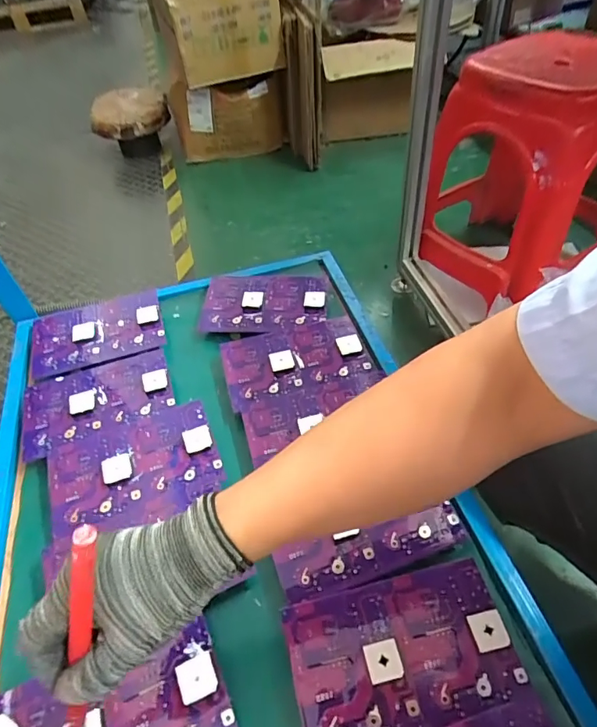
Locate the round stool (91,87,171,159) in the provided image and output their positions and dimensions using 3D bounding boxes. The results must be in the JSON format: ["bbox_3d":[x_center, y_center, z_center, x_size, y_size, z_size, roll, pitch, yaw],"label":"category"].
[{"bbox_3d":[-0.575,-0.828,1.661,0.254,0.196,0.250,-3,48,3],"label":"round stool"}]

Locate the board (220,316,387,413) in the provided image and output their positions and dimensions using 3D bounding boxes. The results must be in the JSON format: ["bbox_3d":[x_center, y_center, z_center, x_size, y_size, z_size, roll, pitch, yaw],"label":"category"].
[{"bbox_3d":[-0.002,-0.008,0.680,0.201,0.016,0.132,-13,50,-7],"label":"board"}]

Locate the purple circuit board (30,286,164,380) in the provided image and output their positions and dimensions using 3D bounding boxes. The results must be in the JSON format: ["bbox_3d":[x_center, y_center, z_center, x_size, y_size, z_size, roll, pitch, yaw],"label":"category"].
[{"bbox_3d":[-0.319,-0.058,0.757,0.200,0.018,0.145,-17,51,-5],"label":"purple circuit board"}]

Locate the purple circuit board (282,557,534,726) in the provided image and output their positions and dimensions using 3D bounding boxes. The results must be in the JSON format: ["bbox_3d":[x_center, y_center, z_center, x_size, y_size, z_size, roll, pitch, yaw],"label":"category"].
[{"bbox_3d":[0.093,0.255,0.429,0.193,0.010,0.117,-13,49,-6],"label":"purple circuit board"}]

